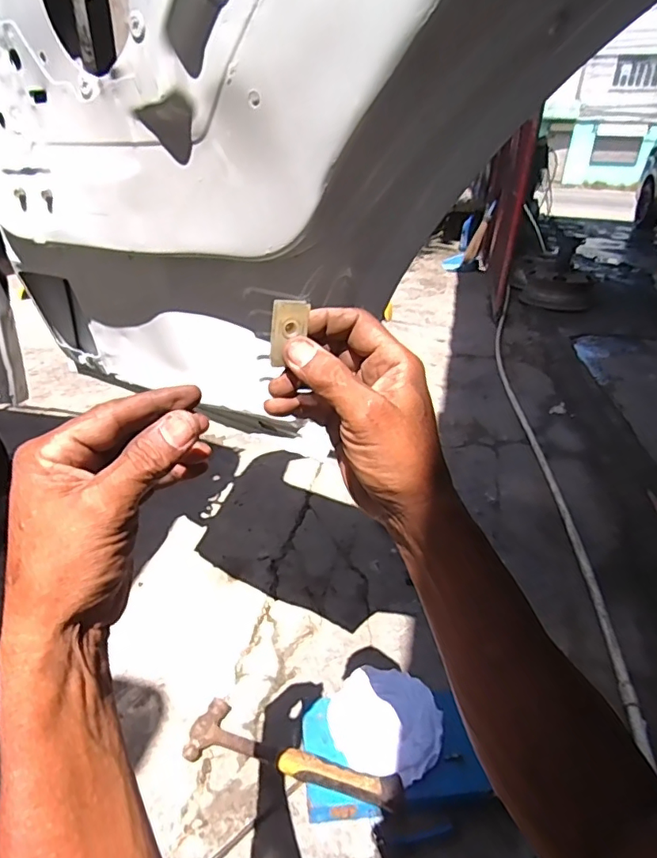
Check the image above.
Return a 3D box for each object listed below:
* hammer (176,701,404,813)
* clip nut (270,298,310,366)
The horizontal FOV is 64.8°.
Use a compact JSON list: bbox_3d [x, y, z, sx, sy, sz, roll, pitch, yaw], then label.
[{"bbox_3d":[-0.057,0.460,0.723,0.333,0.029,0.082,-1,27,30],"label":"hammer"},{"bbox_3d":[-0.024,-0.058,0.312,0.021,0.040,0.007,-4,29,-19],"label":"clip nut"}]

